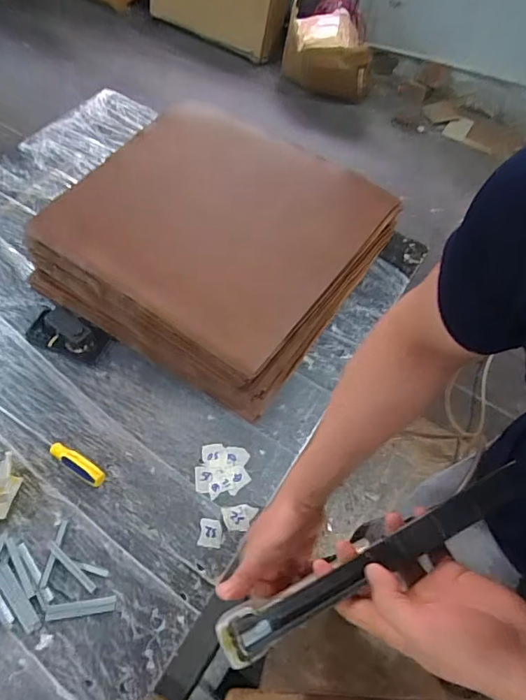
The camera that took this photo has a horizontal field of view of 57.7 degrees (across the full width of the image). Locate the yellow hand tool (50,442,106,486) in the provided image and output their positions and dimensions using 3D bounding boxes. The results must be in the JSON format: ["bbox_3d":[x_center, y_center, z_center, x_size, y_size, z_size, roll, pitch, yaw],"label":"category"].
[{"bbox_3d":[-0.332,0.204,0.852,0.111,0.026,0.031,31,62,14],"label":"yellow hand tool"}]

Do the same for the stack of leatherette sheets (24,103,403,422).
[{"bbox_3d":[-0.108,-0.261,1.085,0.626,0.129,0.618,31,62,15],"label":"stack of leatherette sheets"}]

